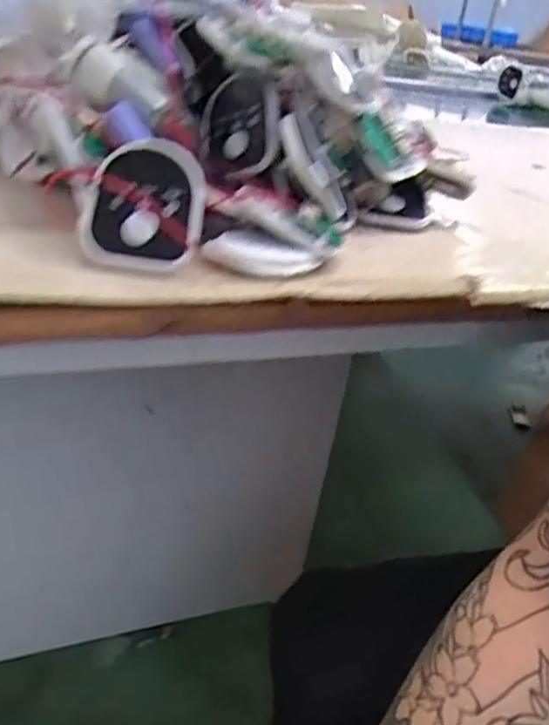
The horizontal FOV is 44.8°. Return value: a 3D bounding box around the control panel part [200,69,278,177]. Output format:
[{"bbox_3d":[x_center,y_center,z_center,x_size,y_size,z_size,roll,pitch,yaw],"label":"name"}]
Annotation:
[{"bbox_3d":[-0.019,-0.131,0.362,0.047,0.060,0.009,-18,-19,30],"label":"control panel part"}]

